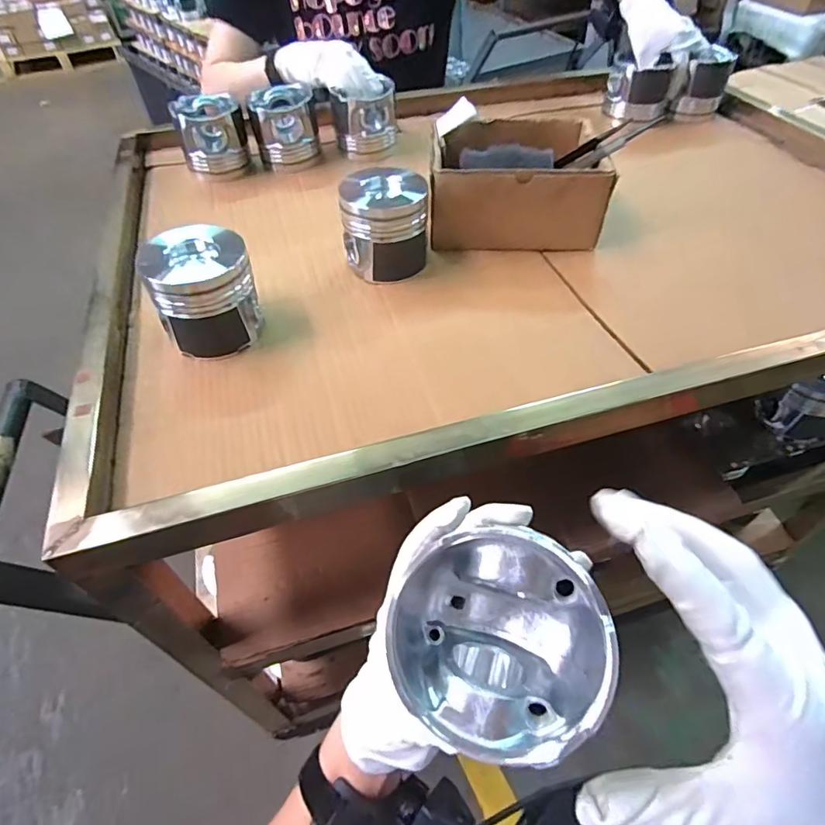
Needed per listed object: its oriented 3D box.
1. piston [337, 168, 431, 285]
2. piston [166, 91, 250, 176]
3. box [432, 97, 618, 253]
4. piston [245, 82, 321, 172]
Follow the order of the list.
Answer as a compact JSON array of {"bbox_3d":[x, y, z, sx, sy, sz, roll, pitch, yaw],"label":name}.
[{"bbox_3d":[-0.028,-0.204,0.557,0.094,0.095,0.080,-4,51,-1],"label":"piston"},{"bbox_3d":[-0.288,-0.400,0.740,0.094,0.082,0.088,-16,52,-11],"label":"piston"},{"bbox_3d":[0.124,-0.284,0.612,0.190,0.103,0.156,2,51,4],"label":"box"},{"bbox_3d":[-0.188,-0.419,0.758,0.095,0.085,0.080,-12,51,-8],"label":"piston"}]

